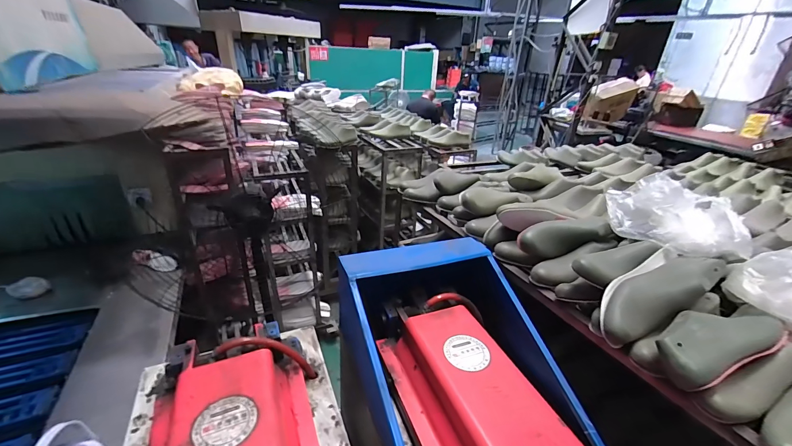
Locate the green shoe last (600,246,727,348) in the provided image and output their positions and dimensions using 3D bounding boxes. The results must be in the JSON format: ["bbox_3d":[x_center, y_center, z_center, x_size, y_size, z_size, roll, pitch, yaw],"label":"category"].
[{"bbox_3d":[0.511,0.133,0.677,0.283,0.078,0.121,-26,36,-18],"label":"green shoe last"}]

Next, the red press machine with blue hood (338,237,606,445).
[{"bbox_3d":[0.165,0.348,0.697,0.397,0.281,0.716,-6,27,-22],"label":"red press machine with blue hood"}]

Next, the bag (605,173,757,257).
[{"bbox_3d":[0.628,-0.022,0.770,0.257,0.124,0.149,17,28,24],"label":"bag"}]

